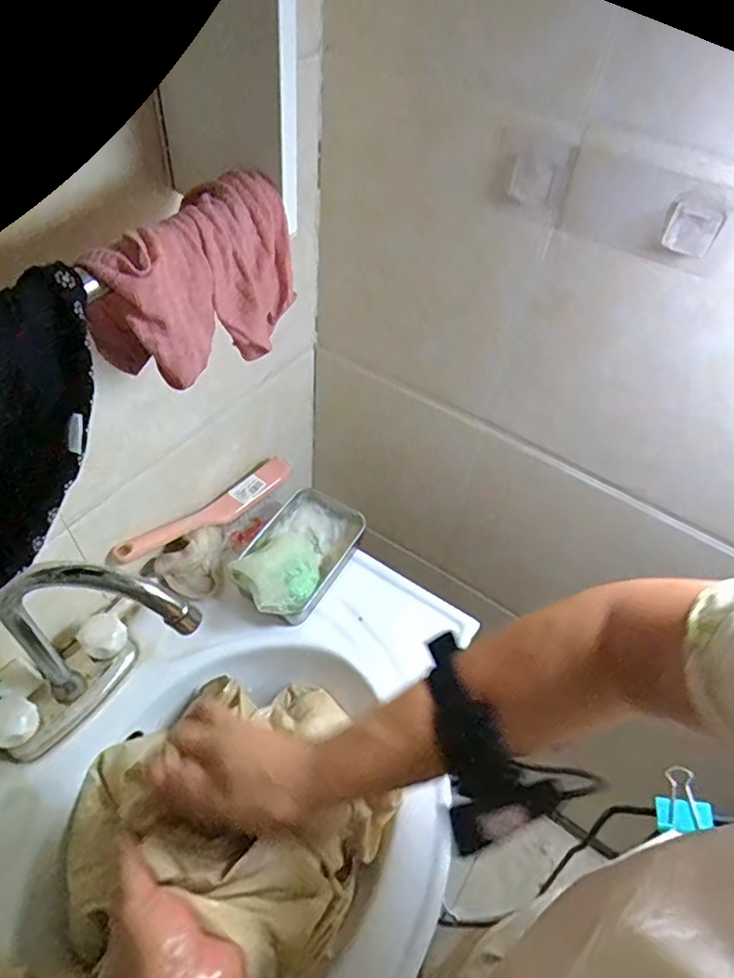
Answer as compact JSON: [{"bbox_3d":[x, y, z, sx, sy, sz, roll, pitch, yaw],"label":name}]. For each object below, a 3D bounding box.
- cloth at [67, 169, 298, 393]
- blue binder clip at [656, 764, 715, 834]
[{"bbox_3d":[-0.106,-0.126,0.366,0.053,0.094,0.135,27,53,16],"label":"cloth"},{"bbox_3d":[0.211,0.209,0.393,0.034,0.014,0.040,6,50,-1],"label":"blue binder clip"}]

